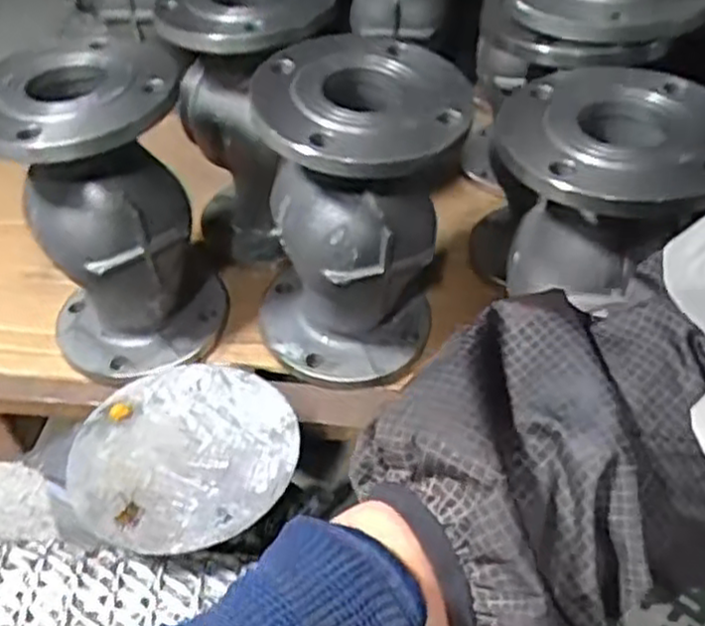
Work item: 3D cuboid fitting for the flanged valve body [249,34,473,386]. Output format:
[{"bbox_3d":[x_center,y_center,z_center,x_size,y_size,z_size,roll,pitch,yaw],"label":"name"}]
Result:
[{"bbox_3d":[0.001,-0.075,0.681,0.185,0.298,0.164,-8,44,-5],"label":"flanged valve body"}]

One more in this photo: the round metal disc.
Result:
[{"bbox_3d":[-0.128,0.104,0.574,0.165,0.012,0.158,-2,44,2],"label":"round metal disc"}]

